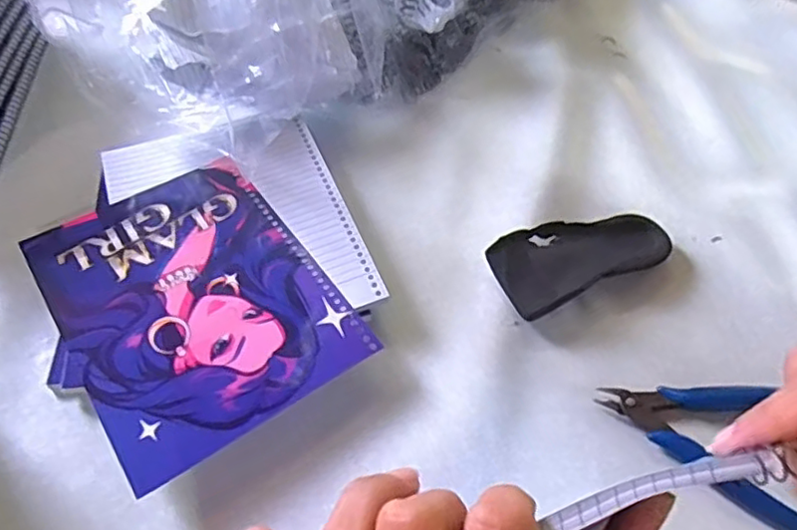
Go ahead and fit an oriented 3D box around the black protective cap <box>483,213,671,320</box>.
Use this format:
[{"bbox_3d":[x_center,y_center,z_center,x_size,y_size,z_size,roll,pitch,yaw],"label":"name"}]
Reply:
[{"bbox_3d":[0.121,-0.007,0.417,0.118,0.018,0.058,-21,56,-15],"label":"black protective cap"}]

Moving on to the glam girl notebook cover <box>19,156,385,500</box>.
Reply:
[{"bbox_3d":[-0.125,0.017,0.378,0.143,0.004,0.191,-29,59,-22],"label":"glam girl notebook cover"}]

